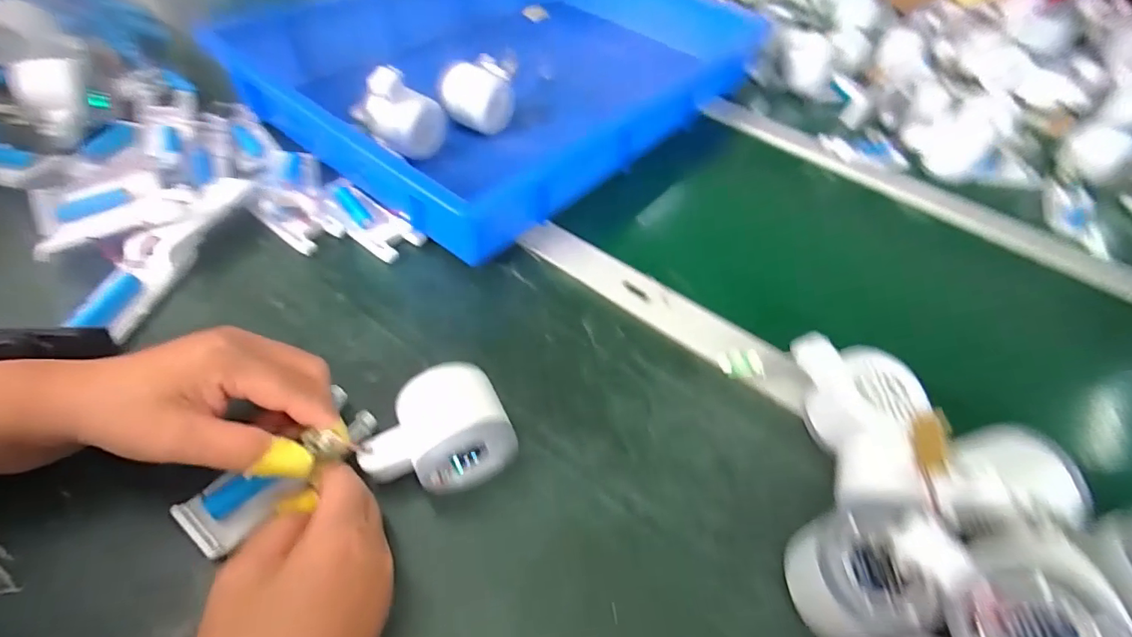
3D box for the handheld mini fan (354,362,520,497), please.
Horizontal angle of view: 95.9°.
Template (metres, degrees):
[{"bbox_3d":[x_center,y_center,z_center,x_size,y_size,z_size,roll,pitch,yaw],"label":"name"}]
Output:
[{"bbox_3d":[-0.077,0.069,0.301,0.080,0.051,0.053,-23,55,-21],"label":"handheld mini fan"}]

